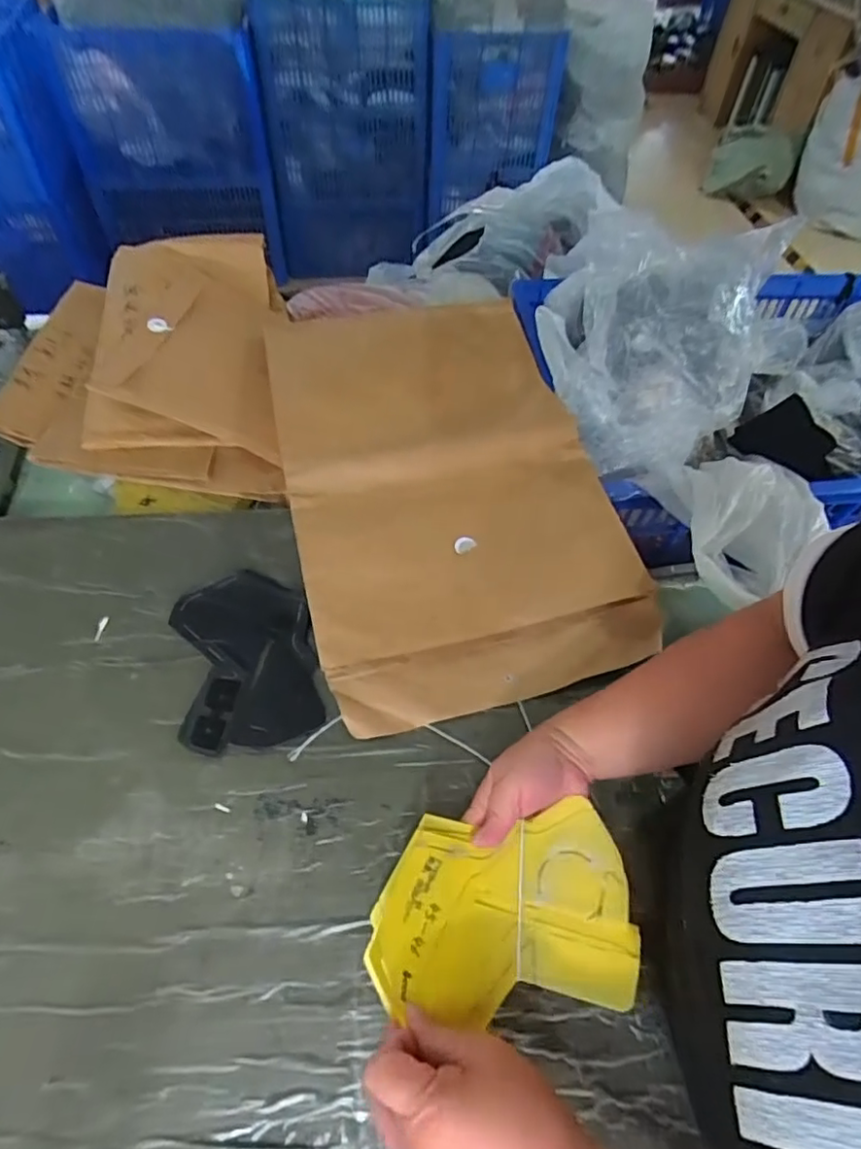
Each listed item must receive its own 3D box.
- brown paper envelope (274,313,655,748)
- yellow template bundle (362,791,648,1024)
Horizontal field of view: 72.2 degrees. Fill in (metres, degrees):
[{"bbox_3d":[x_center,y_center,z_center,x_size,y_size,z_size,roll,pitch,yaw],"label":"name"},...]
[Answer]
[{"bbox_3d":[0.016,-0.123,0.684,0.351,0.080,0.547,-13,56,-6],"label":"brown paper envelope"},{"bbox_3d":[0.049,0.238,0.420,0.189,0.044,0.128,-5,56,-1],"label":"yellow template bundle"}]

